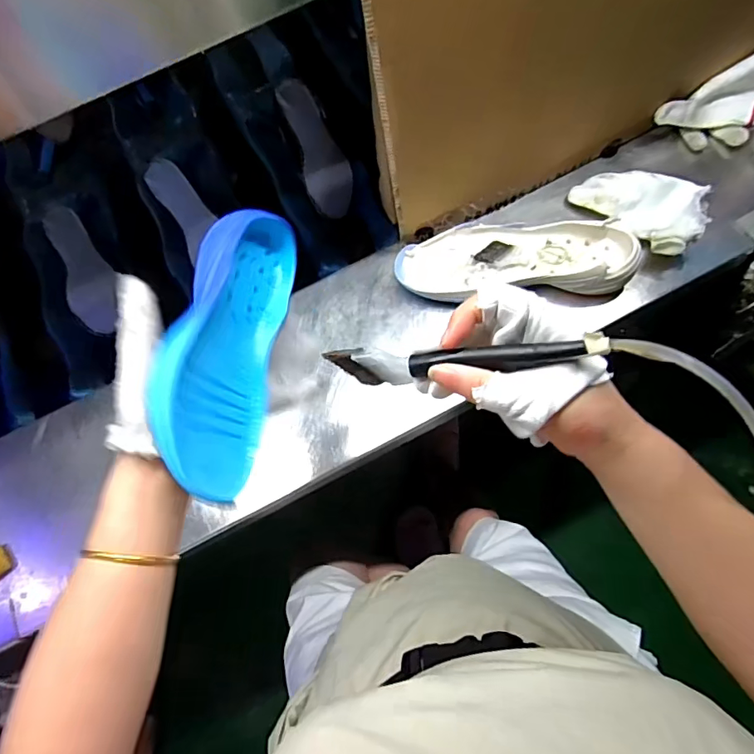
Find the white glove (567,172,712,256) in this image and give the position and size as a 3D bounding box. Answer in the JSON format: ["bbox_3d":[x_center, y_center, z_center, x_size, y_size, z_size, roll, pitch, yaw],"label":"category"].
[{"bbox_3d":[0.343,-0.225,0.638,0.111,0.050,0.158,-42,72,-14],"label":"white glove"}]

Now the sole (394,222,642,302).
[{"bbox_3d":[0.167,-0.149,0.624,0.282,0.057,0.105,0,67,2],"label":"sole"}]

